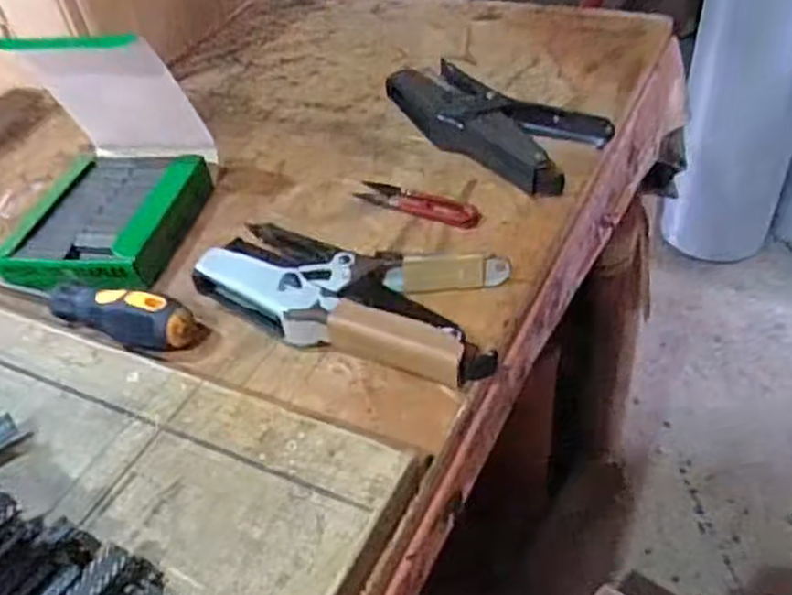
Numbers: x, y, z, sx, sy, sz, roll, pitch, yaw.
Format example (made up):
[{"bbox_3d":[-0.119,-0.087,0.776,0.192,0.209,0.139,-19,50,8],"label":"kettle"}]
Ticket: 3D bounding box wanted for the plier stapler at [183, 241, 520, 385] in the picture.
[{"bbox_3d":[-0.027,-0.004,0.432,0.188,0.036,0.099,10,46,21],"label":"plier stapler"}]

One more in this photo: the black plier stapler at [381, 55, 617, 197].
[{"bbox_3d":[0.061,-0.135,0.559,0.186,0.034,0.093,23,52,32],"label":"black plier stapler"}]

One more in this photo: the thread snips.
[{"bbox_3d":[0.015,-0.069,0.512,0.099,0.014,0.024,21,51,30],"label":"thread snips"}]

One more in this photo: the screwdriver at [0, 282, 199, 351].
[{"bbox_3d":[-0.199,0.005,0.449,0.169,0.030,0.032,10,46,22],"label":"screwdriver"}]

